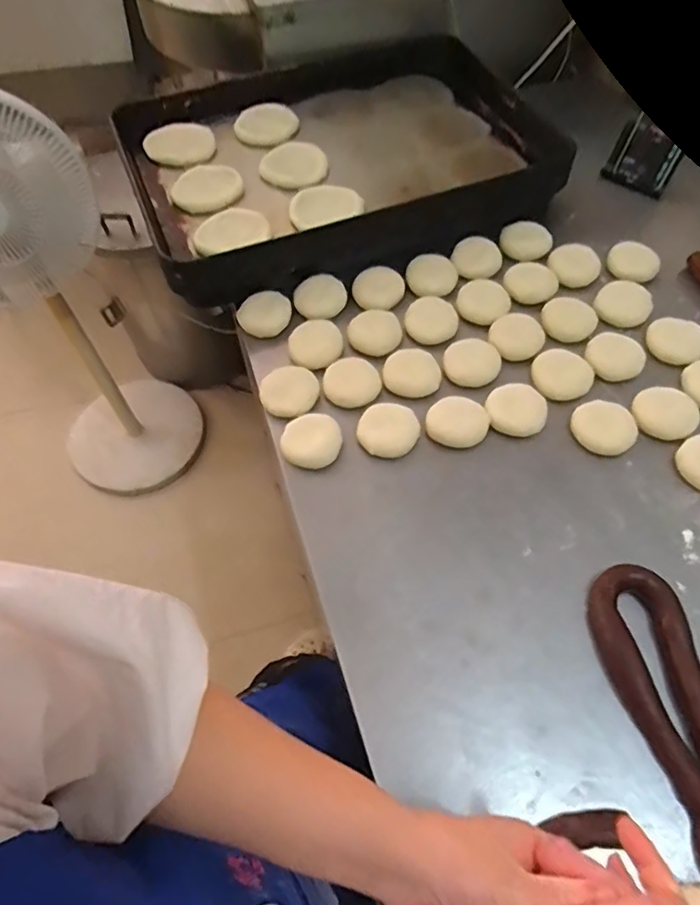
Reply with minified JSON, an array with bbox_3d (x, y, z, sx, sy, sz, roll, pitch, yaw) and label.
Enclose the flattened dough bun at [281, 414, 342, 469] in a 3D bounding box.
[{"bbox_3d":[-0.043,-0.012,0.655,0.065,0.031,0.057,-6,57,-3],"label":"flattened dough bun"}]

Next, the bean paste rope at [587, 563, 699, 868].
[{"bbox_3d":[0.277,0.219,0.509,0.080,0.024,0.241,-6,57,-3],"label":"bean paste rope"}]

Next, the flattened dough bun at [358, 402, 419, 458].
[{"bbox_3d":[0.044,-0.029,0.662,0.067,0.016,0.072,0,57,1],"label":"flattened dough bun"}]

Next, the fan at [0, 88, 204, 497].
[{"bbox_3d":[-0.625,-0.277,1.279,0.330,1.008,0.328,-32,62,-18],"label":"fan"}]

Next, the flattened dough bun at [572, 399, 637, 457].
[{"bbox_3d":[0.290,-0.029,0.665,0.072,0.019,0.068,0,57,1],"label":"flattened dough bun"}]

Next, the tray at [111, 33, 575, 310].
[{"bbox_3d":[-0.018,-0.458,0.897,0.596,0.084,0.426,-19,59,-11],"label":"tray"}]

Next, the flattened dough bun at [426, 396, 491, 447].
[{"bbox_3d":[0.124,-0.036,0.669,0.066,0.014,0.069,0,57,1],"label":"flattened dough bun"}]

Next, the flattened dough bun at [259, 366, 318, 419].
[{"bbox_3d":[-0.071,-0.072,0.694,0.064,0.023,0.058,3,58,3],"label":"flattened dough bun"}]

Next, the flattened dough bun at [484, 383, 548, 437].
[{"bbox_3d":[0.194,-0.050,0.677,0.069,0.015,0.066,0,57,1],"label":"flattened dough bun"}]

